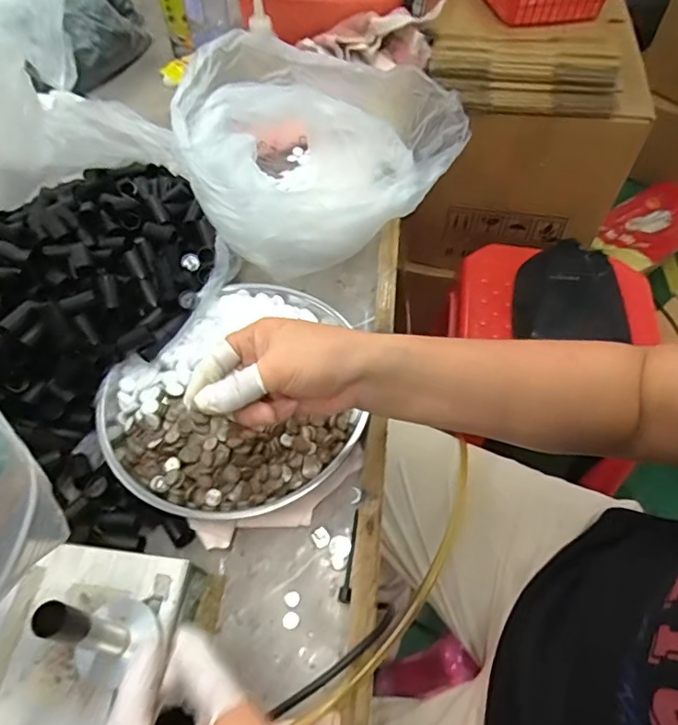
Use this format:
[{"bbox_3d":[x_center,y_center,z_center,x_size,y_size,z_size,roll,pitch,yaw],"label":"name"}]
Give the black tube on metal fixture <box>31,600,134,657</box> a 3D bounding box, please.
[{"bbox_3d":[-0.137,0.149,0.286,0.013,0.105,0.016,13,57,9],"label":"black tube on metal fixture"}]

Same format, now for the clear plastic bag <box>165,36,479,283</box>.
[{"bbox_3d":[-0.029,-0.236,0.555,0.273,0.158,0.231,-20,58,-13],"label":"clear plastic bag"}]

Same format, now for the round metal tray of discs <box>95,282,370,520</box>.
[{"bbox_3d":[-0.081,0.026,0.449,0.199,0.036,0.231,36,64,22],"label":"round metal tray of discs"}]

